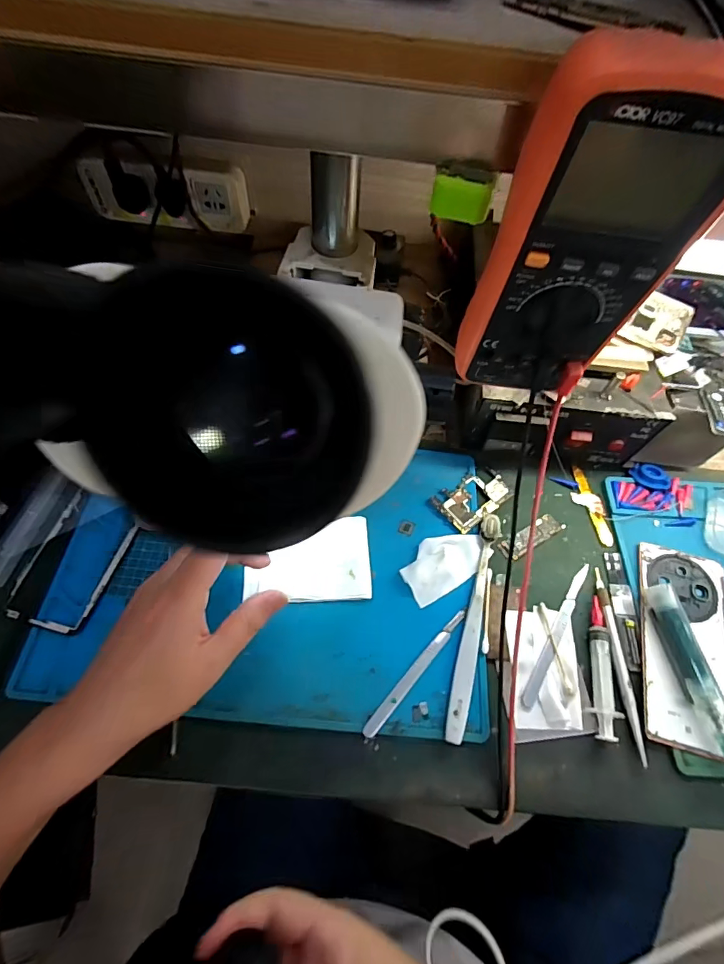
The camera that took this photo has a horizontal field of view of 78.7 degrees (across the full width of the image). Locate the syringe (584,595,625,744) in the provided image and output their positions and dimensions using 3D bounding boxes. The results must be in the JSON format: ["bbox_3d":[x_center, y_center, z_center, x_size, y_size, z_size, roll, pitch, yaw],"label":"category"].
[{"bbox_3d":[0.188,0.144,0.349,0.021,0.010,0.105,9,64,1],"label":"syringe"}]

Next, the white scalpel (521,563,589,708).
[{"bbox_3d":[0.163,0.122,0.364,0.010,0.004,0.134,33,66,12],"label":"white scalpel"}]

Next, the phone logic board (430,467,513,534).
[{"bbox_3d":[0.107,0.014,0.421,0.077,0.009,0.044,-33,70,-18],"label":"phone logic board"}]

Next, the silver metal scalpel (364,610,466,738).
[{"bbox_3d":[0.043,0.146,0.343,0.010,0.006,0.118,41,68,15],"label":"silver metal scalpel"}]

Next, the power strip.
[{"bbox_3d":[-0.235,-0.342,0.531,0.191,0.075,0.031,-1,64,-4],"label":"power strip"}]

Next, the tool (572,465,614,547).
[{"bbox_3d":[0.223,0.022,0.428,0.013,0.005,0.085,-6,64,-6],"label":"tool"}]

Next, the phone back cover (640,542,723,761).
[{"bbox_3d":[0.270,0.131,0.361,0.075,0.011,0.161,15,64,4],"label":"phone back cover"}]

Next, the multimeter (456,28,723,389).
[{"bbox_3d":[0.108,-0.118,0.233,0.098,0.170,0.036,4,61,-1],"label":"multimeter"}]

